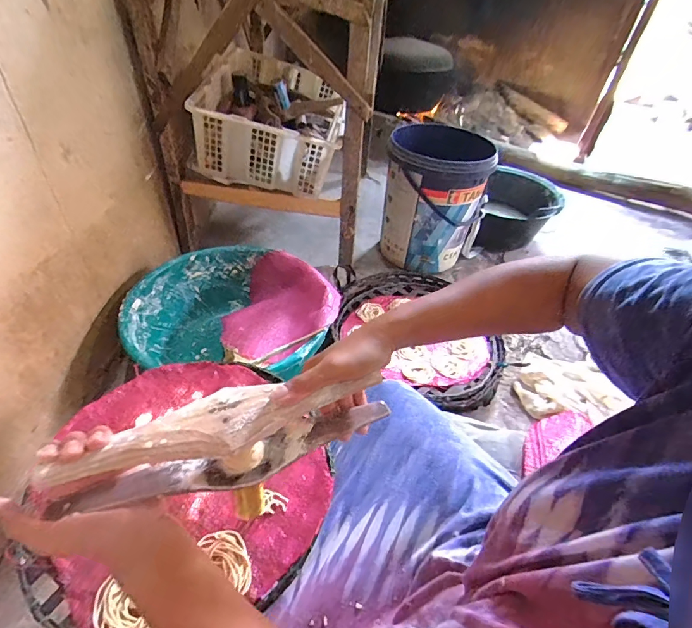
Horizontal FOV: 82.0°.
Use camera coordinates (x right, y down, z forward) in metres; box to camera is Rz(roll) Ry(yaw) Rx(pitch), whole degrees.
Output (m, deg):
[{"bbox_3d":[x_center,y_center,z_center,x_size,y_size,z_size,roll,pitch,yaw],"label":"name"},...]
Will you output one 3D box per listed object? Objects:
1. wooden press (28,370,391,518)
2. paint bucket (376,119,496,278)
[{"bbox_3d":[-0.098,0.111,0.373,0.303,0.095,0.057,-6,44,-24],"label":"wooden press"},{"bbox_3d":[0.276,-0.370,1.286,0.303,0.375,0.348,13,43,7],"label":"paint bucket"}]

